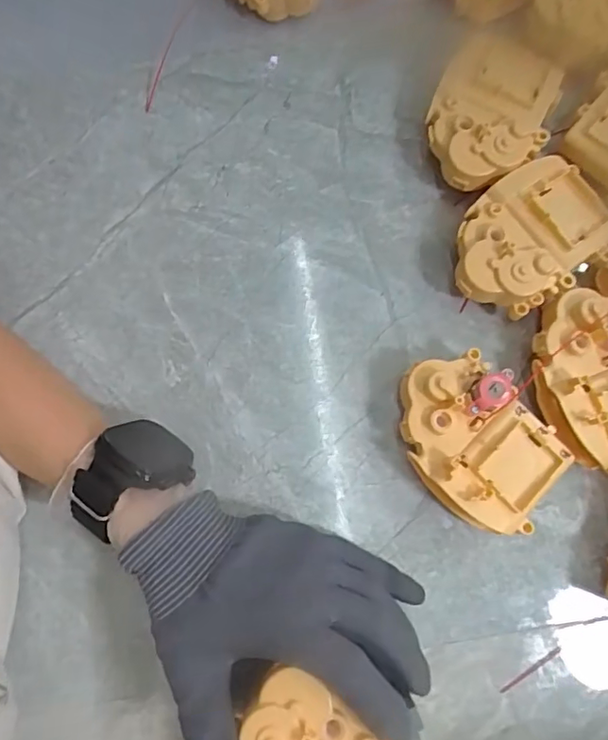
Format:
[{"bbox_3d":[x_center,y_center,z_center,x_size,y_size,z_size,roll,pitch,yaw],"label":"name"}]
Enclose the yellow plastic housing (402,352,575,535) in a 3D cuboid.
[{"bbox_3d":[0.095,0.041,0.309,0.071,0.040,0.100,-37,80,-8],"label":"yellow plastic housing"}]

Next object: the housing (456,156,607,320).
[{"bbox_3d":[0.136,-0.078,0.337,0.075,0.037,0.101,41,80,8],"label":"housing"}]

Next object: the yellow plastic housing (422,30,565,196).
[{"bbox_3d":[0.118,-0.160,0.355,0.072,0.041,0.100,25,78,5],"label":"yellow plastic housing"}]

